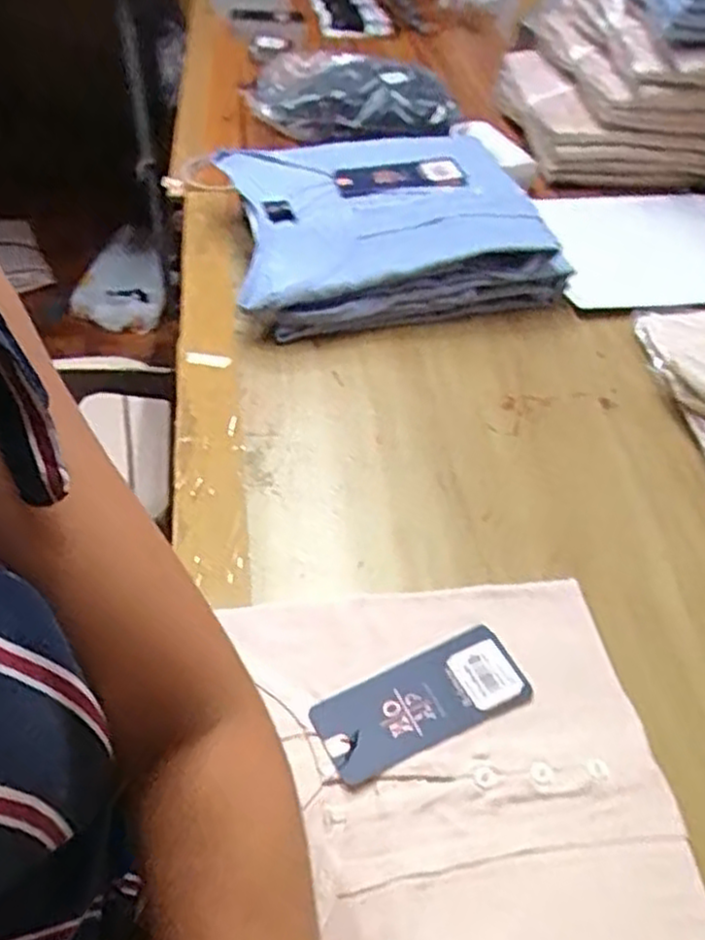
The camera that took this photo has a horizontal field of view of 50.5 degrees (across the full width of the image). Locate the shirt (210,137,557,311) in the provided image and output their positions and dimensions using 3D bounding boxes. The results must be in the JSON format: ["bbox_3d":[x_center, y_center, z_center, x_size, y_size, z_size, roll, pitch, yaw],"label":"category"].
[{"bbox_3d":[0.022,-0.242,0.694,0.280,0.051,0.215,-10,47,-14],"label":"shirt"}]

